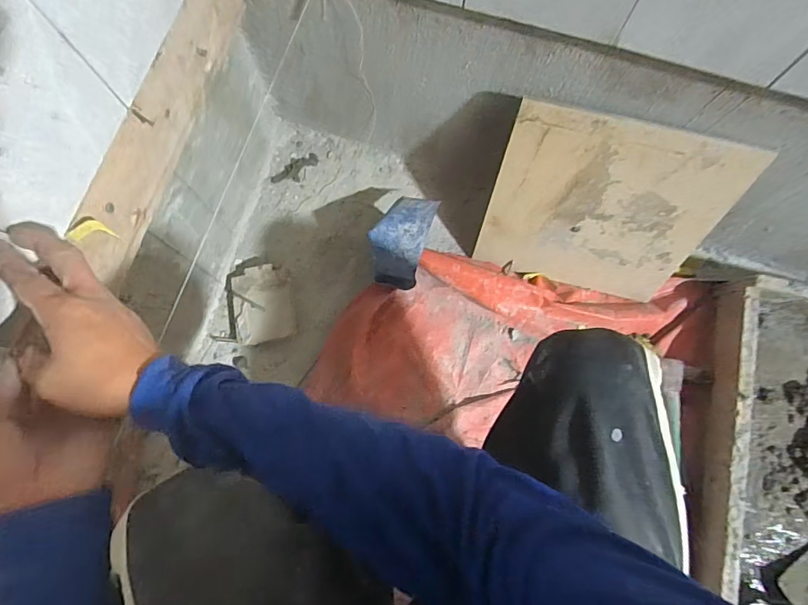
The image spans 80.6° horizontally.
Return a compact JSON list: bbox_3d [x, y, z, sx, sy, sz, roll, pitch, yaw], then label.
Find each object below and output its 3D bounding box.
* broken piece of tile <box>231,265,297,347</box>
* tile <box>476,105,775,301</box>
[{"bbox_3d":[-0.226,-0.002,0.767,0.102,0.042,0.135,-11,77,-3],"label":"broken piece of tile"},{"bbox_3d":[0.268,-0.121,0.665,0.290,0.289,0.013,13,54,4],"label":"tile"}]

